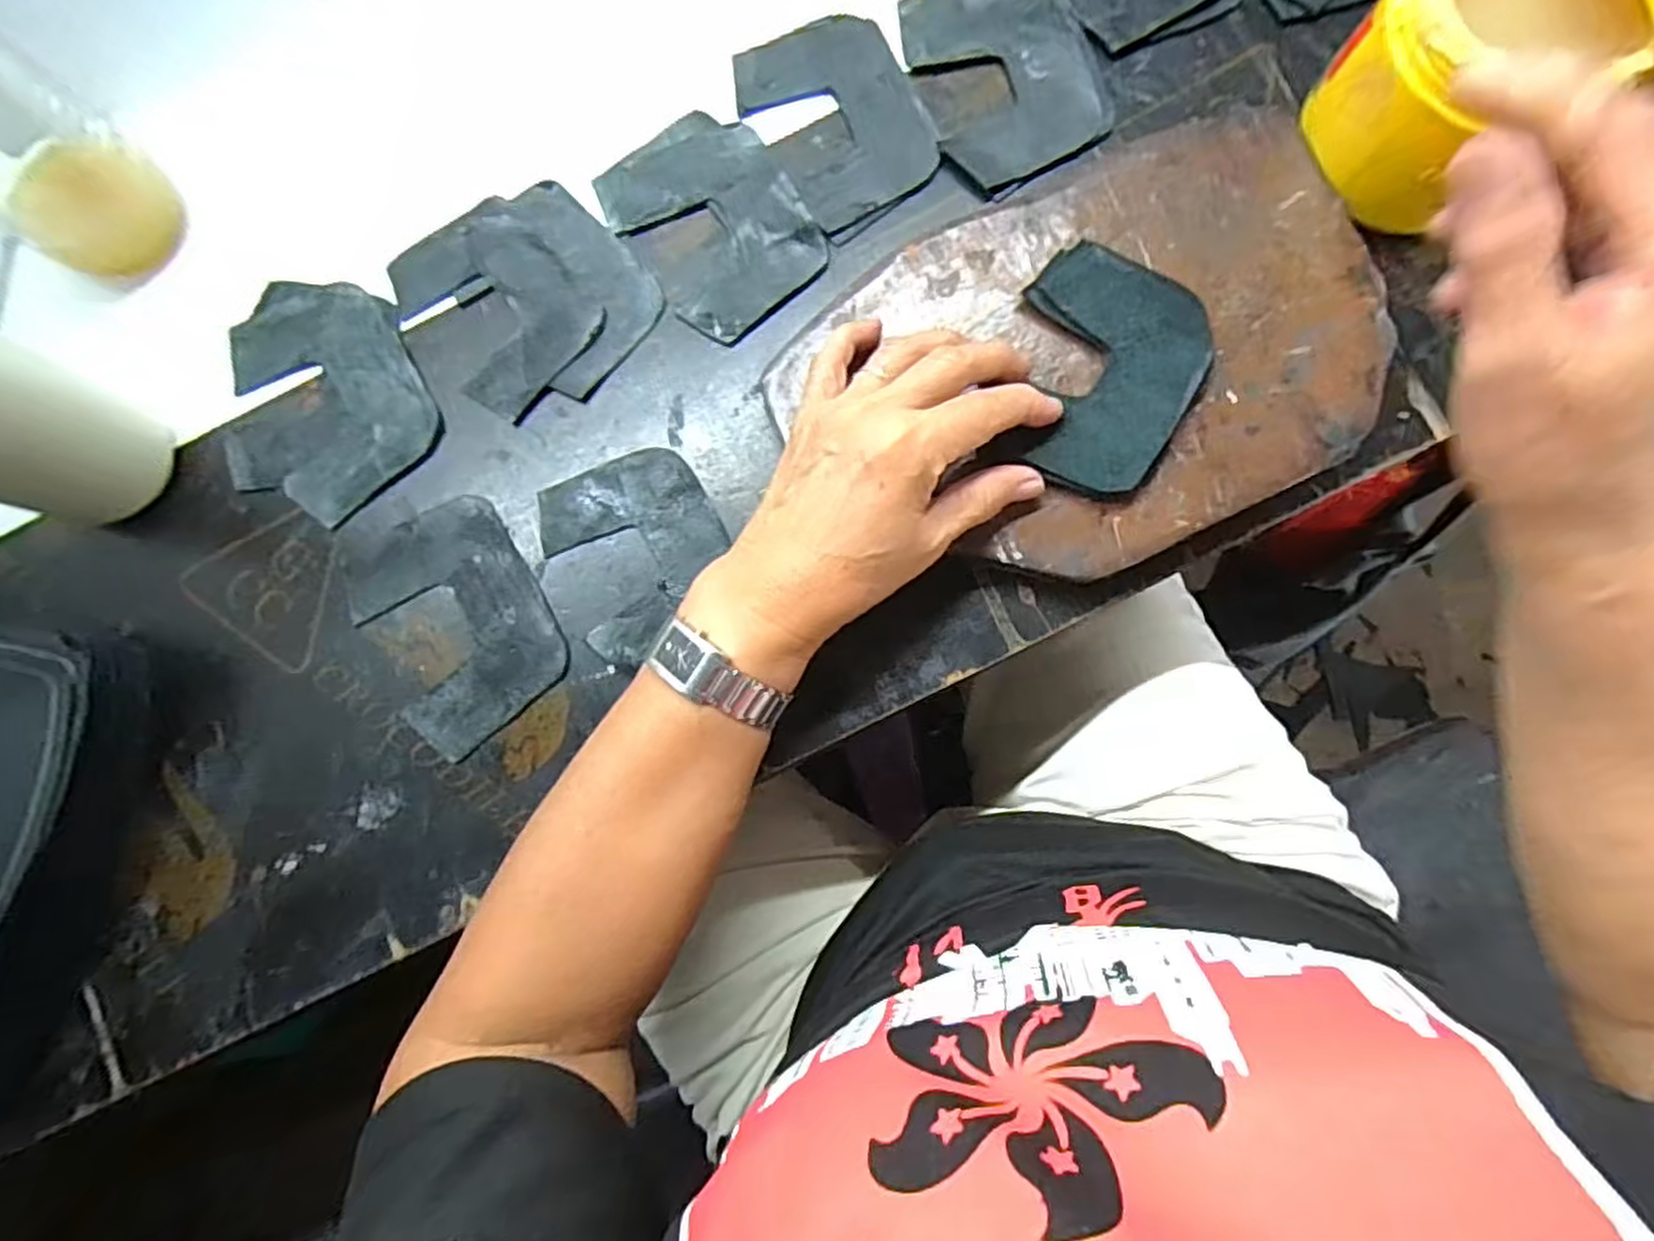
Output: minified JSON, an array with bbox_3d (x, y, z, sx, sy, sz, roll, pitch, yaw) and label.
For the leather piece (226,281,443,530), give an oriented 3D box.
[{"bbox_3d":[-0.239,-0.106,0.355,0.102,0.010,0.104,0,85,-2],"label":"leather piece"}]

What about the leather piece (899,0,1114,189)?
[{"bbox_3d":[0.088,-0.270,0.363,0.081,0.005,0.106,-18,83,0],"label":"leather piece"}]

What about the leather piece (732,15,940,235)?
[{"bbox_3d":[0.006,-0.250,0.365,0.075,0.005,0.102,-32,83,-1],"label":"leather piece"}]

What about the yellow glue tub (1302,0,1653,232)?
[{"bbox_3d":[0.269,-0.225,0.298,0.097,0.102,0.091,-27,83,-1],"label":"yellow glue tub"}]

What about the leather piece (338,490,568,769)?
[{"bbox_3d":[-0.171,-0.002,0.341,0.078,0.006,0.111,-28,83,-1],"label":"leather piece"}]

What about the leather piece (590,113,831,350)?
[{"bbox_3d":[-0.054,-0.196,0.360,0.080,0.005,0.105,-37,83,-2],"label":"leather piece"}]

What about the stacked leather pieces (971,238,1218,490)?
[{"bbox_3d":[0.121,-0.108,0.320,0.079,0.005,0.106,14,84,4],"label":"stacked leather pieces"}]

